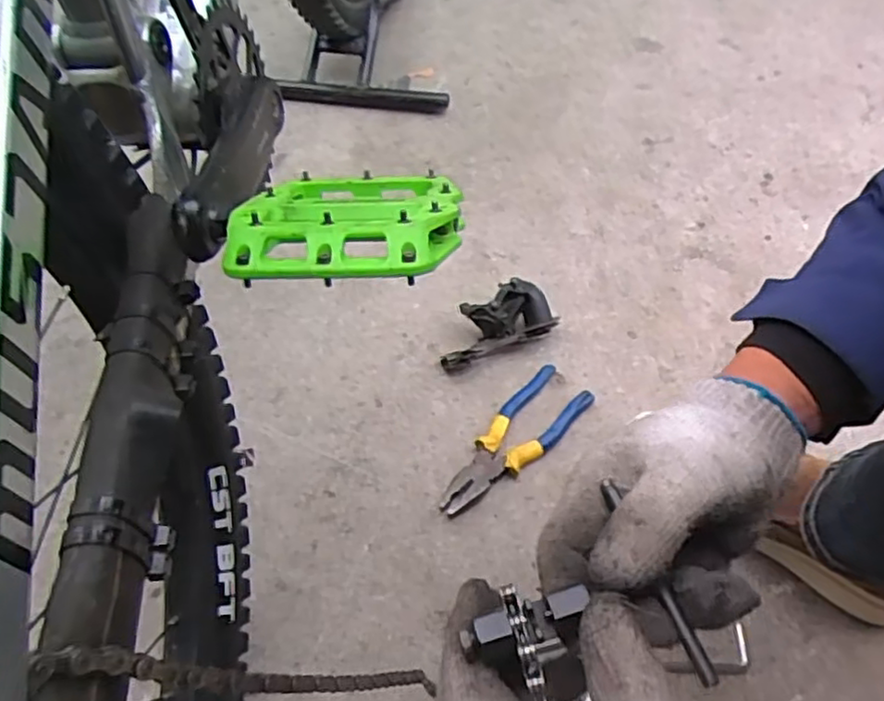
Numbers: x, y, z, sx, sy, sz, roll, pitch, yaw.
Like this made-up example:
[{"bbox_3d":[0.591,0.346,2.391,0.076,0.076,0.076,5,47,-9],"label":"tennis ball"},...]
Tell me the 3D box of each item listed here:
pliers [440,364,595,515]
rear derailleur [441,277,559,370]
[{"bbox_3d":[0.070,0.091,0.676,0.063,0.021,0.195,37,64,23],"label":"pliers"},{"bbox_3d":[0.059,-0.027,0.734,0.126,0.063,0.063,-27,60,-16],"label":"rear derailleur"}]

